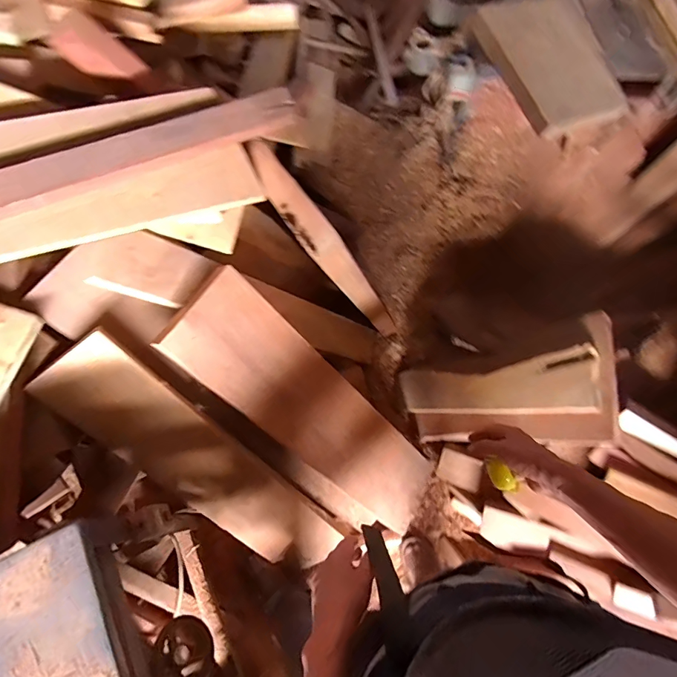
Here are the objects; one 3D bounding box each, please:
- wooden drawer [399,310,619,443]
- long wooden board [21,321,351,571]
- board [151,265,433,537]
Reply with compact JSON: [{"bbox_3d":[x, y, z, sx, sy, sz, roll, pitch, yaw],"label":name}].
[{"bbox_3d":[0.413,0.144,1.140,0.116,0.611,0.273,24,63,-32],"label":"wooden drawer"},{"bbox_3d":[-0.298,0.331,1.013,0.223,0.054,0.860,-37,116,8],"label":"long wooden board"},{"bbox_3d":[-0.032,0.210,1.049,0.880,0.042,0.229,46,69,-28],"label":"board"}]

